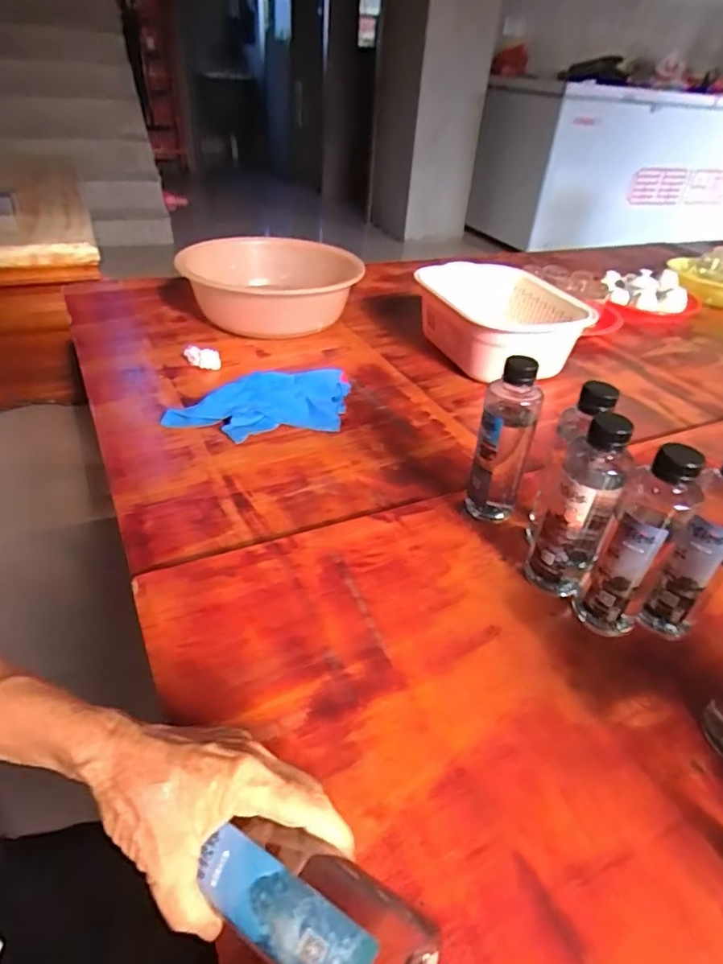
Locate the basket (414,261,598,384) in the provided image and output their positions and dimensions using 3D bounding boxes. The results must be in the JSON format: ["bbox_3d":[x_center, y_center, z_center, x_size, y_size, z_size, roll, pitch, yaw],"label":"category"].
[{"bbox_3d":[0.230,-0.275,0.968,0.239,0.121,0.283,-3,36,-10],"label":"basket"}]

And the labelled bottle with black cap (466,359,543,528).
[{"bbox_3d":[0.142,-0.034,0.571,0.050,0.185,0.043,14,37,15],"label":"labelled bottle with black cap"}]

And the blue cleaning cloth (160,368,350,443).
[{"bbox_3d":[-0.117,-0.106,0.775,0.265,0.034,0.128,-21,42,-30],"label":"blue cleaning cloth"}]

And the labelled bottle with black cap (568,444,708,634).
[{"bbox_3d":[0.221,0.056,0.459,0.051,0.185,0.042,28,42,30],"label":"labelled bottle with black cap"}]

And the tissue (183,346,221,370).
[{"bbox_3d":[-0.252,-0.197,0.891,0.057,0.025,0.030,1,36,-3],"label":"tissue"}]

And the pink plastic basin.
[{"bbox_3d":[-0.164,-0.356,1.046,0.299,0.110,0.299,2,36,-2],"label":"pink plastic basin"}]

